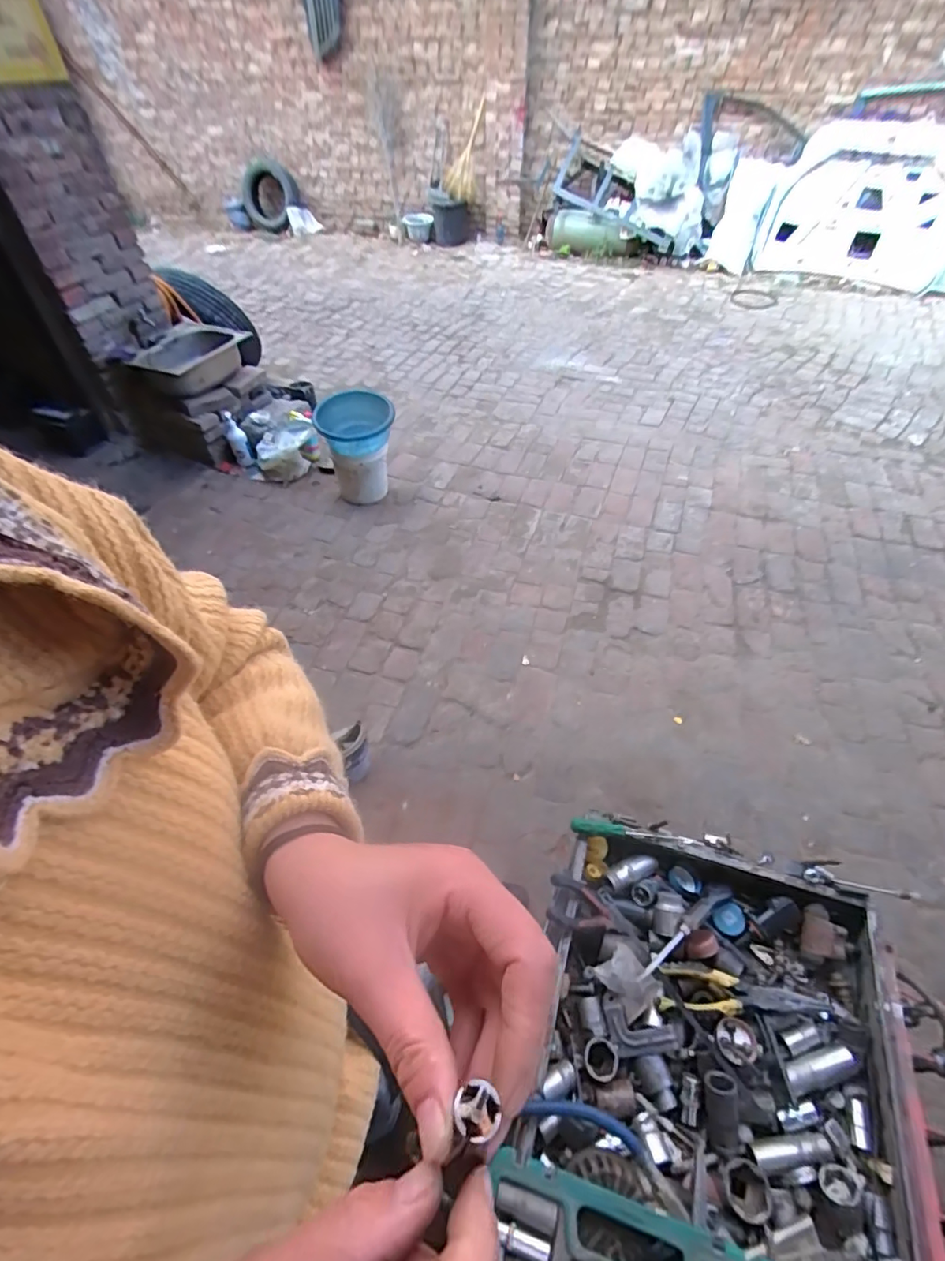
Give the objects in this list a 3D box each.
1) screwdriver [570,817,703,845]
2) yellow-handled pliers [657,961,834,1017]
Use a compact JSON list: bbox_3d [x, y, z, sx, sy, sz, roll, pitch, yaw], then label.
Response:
[{"bbox_3d":[0.212,0.263,0.668,0.165,0.015,0.017,6,49,6],"label":"screwdriver"},{"bbox_3d":[0.302,0.404,0.580,0.182,0.021,0.045,2,49,3],"label":"yellow-handled pliers"}]

